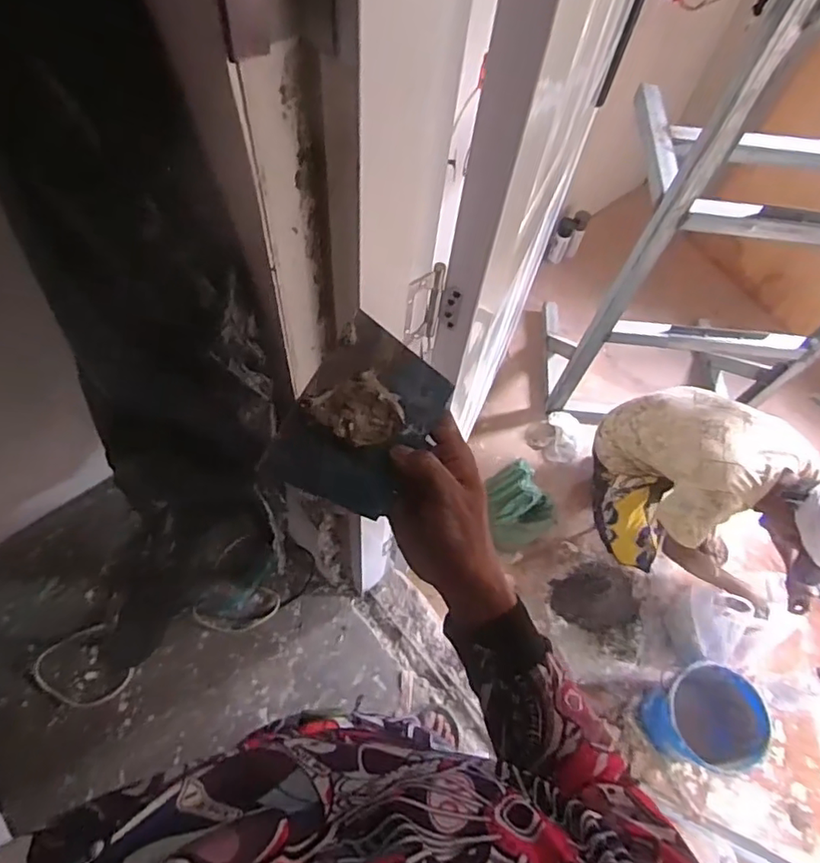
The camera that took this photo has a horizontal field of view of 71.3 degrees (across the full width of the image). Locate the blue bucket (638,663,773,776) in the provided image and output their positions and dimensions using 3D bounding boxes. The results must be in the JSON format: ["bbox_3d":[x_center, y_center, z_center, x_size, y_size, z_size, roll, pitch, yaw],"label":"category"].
[{"bbox_3d":[0.816,0.783,1.559,0.278,0.219,0.247,8,62,1],"label":"blue bucket"}]

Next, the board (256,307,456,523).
[{"bbox_3d":[-0.032,-0.009,0.431,0.104,0.058,0.137,31,80,-5],"label":"board"}]

